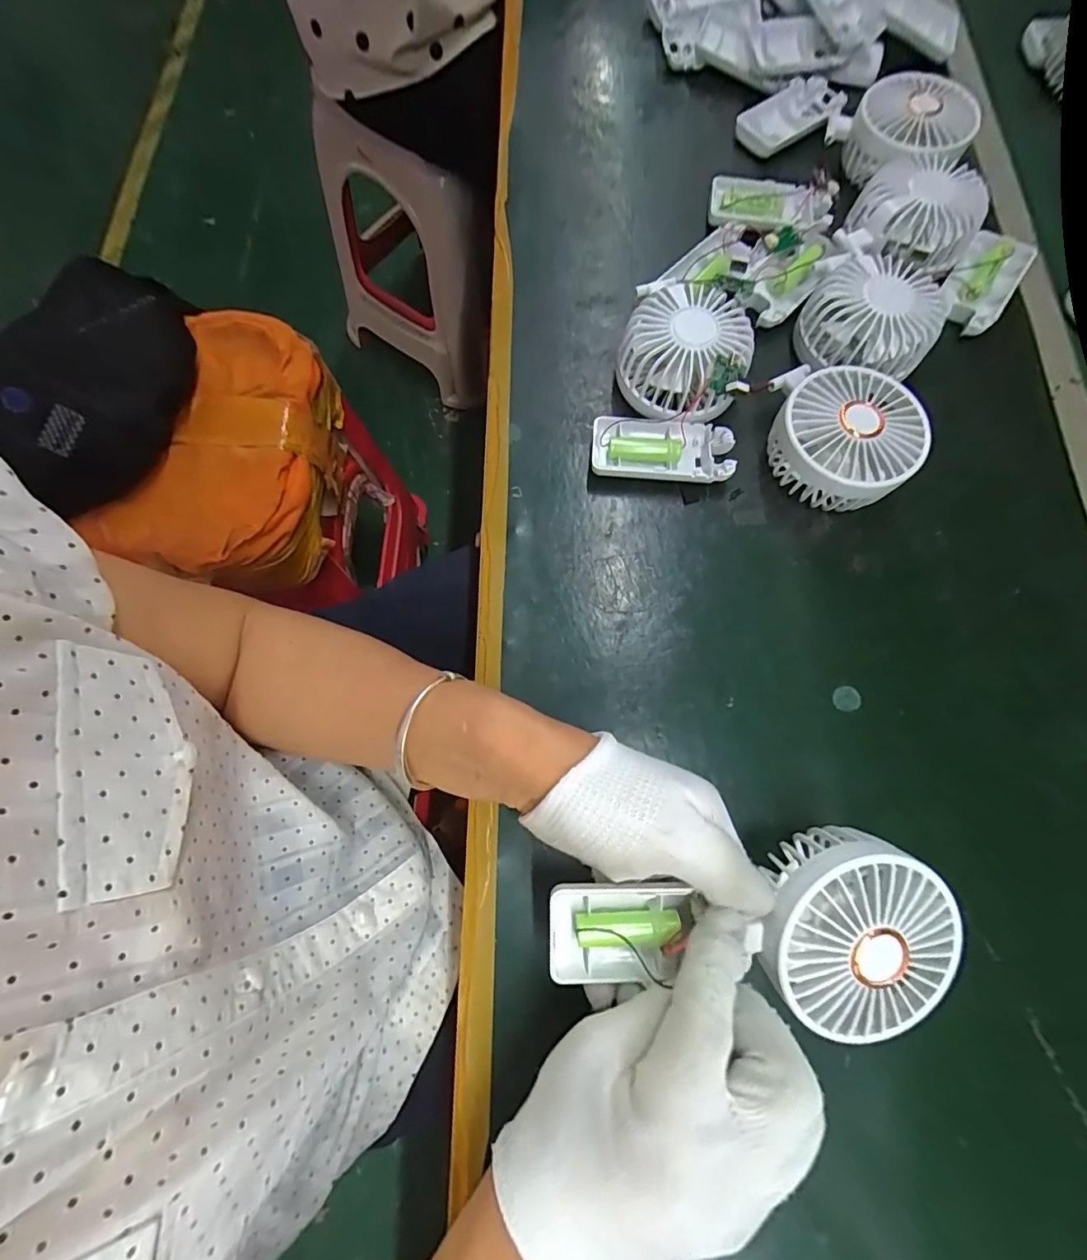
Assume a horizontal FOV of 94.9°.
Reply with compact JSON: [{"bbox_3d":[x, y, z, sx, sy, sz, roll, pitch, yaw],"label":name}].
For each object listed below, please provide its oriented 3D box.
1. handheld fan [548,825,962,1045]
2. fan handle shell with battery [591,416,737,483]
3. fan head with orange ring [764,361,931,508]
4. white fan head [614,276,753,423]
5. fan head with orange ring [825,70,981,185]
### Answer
[{"bbox_3d":[0.094,0.144,0.230,0.180,0.035,0.085,-6,74,4],"label":"handheld fan"},{"bbox_3d":[0.081,-0.120,0.342,0.093,0.018,0.047,0,74,0],"label":"fan handle shell with battery"},{"bbox_3d":[0.194,-0.125,0.328,0.083,0.046,0.090,0,74,0],"label":"fan head with orange ring"},{"bbox_3d":[0.096,-0.188,0.343,0.082,0.049,0.083,20,75,6],"label":"white fan head"},{"bbox_3d":[0.281,-0.388,0.391,0.091,0.038,0.090,-8,74,-2],"label":"fan head with orange ring"}]

